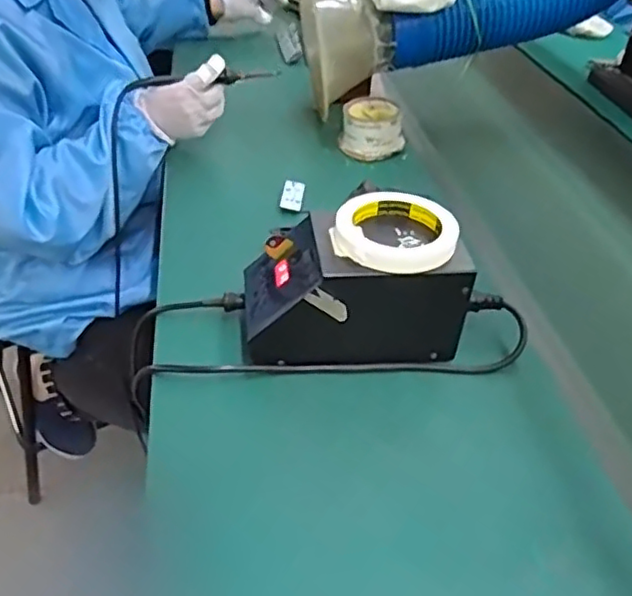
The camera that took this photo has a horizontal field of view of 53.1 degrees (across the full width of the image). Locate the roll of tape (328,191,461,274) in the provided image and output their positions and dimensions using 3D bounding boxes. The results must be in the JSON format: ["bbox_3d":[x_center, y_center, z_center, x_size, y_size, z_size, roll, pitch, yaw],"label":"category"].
[{"bbox_3d":[0.069,-0.057,0.537,0.101,0.020,0.099,4,39,-3],"label":"roll of tape"}]

